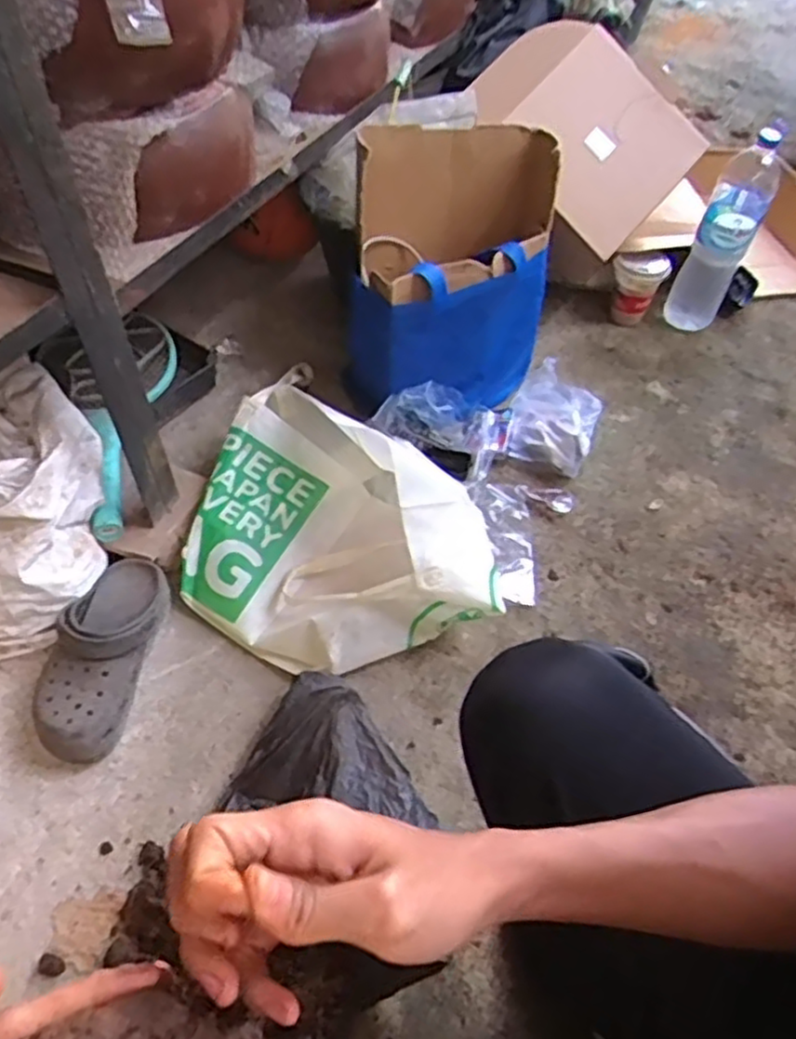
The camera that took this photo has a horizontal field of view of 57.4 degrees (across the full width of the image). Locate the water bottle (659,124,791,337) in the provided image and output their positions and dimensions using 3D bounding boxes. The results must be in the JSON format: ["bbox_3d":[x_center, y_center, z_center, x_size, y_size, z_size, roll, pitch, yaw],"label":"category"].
[{"bbox_3d":[0.500,-0.440,1.110,0.087,0.287,0.074,23,54,16],"label":"water bottle"}]

